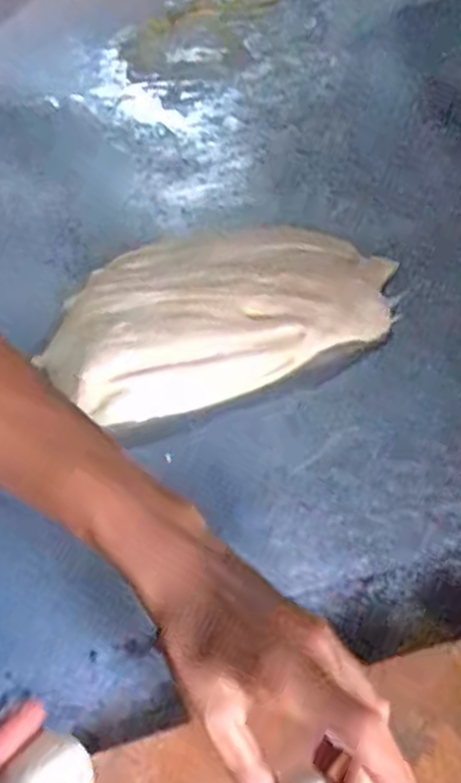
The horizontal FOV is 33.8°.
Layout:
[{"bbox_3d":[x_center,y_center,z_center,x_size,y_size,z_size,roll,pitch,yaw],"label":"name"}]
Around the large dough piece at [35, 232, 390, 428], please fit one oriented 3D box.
[{"bbox_3d":[-0.012,-0.067,0.574,0.252,0.040,0.139,-20,62,-10],"label":"large dough piece"}]

